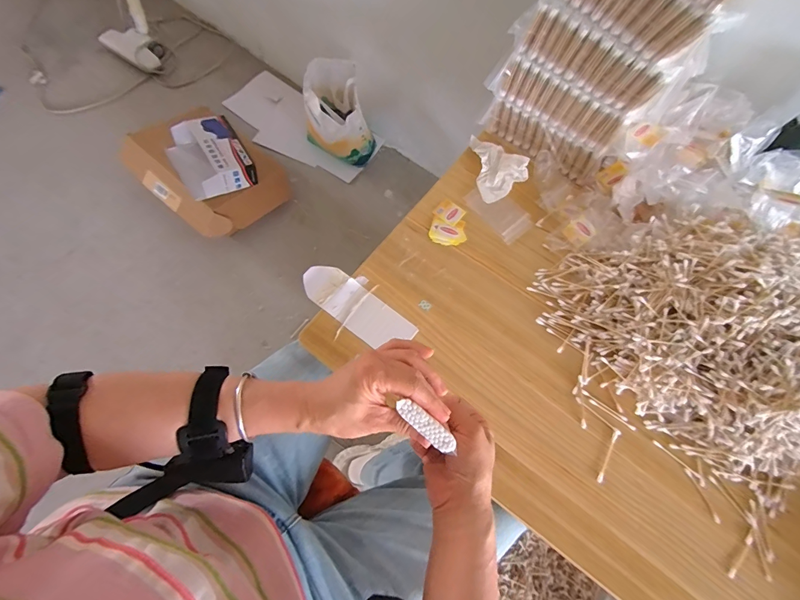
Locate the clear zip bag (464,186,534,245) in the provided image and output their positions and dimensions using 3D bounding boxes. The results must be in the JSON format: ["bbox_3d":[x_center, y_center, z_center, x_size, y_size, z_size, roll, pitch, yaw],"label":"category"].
[{"bbox_3d":[0.181,-0.163,0.662,0.073,0.005,0.119,-38,77,-18],"label":"clear zip bag"}]

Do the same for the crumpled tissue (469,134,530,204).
[{"bbox_3d":[0.183,-0.251,0.671,0.086,0.040,0.144,-3,69,-7],"label":"crumpled tissue"}]

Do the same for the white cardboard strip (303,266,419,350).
[{"bbox_3d":[-0.068,0.013,0.567,0.187,0.011,0.066,37,73,5],"label":"white cardboard strip"}]

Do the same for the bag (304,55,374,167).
[{"bbox_3d":[-0.264,-0.769,1.543,0.249,0.316,0.368,-8,70,-9],"label":"bag"}]

